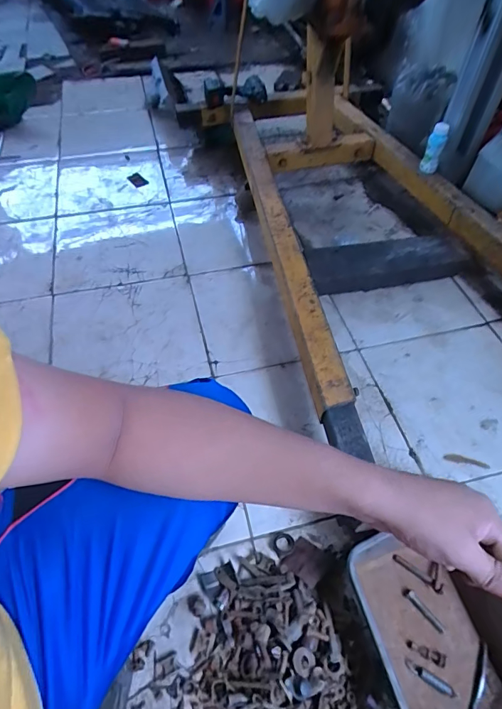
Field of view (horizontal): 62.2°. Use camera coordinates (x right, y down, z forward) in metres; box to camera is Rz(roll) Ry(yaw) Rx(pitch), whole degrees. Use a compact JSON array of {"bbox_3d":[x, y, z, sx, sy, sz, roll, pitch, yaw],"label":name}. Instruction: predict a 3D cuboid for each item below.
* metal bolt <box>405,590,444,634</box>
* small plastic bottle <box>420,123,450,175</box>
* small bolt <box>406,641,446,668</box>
[{"bbox_3d":[0.315,0.466,0.755,0.016,0.014,0.082,-33,58,-22],"label":"metal bolt"},{"bbox_3d":[0.574,-0.643,1.310,0.055,0.149,0.047,12,54,9],"label":"small plastic bottle"},{"bbox_3d":[0.302,0.515,0.715,0.064,0.011,0.019,18,54,14],"label":"small bolt"}]

